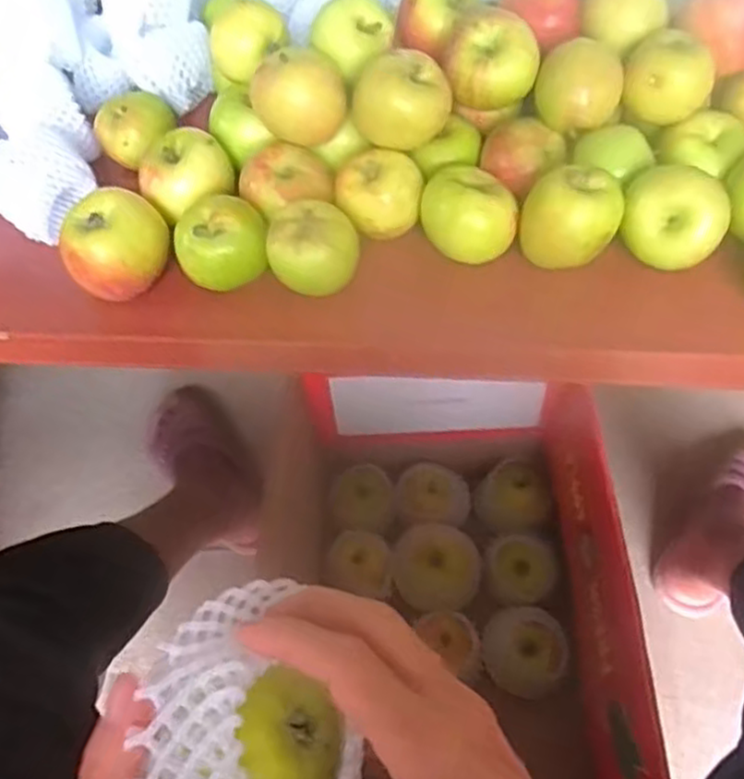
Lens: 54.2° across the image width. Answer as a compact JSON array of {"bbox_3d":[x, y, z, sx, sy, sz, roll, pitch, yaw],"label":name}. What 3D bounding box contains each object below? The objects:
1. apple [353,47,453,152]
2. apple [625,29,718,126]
[{"bbox_3d":[0.021,-0.195,0.498,0.063,0.050,0.051,0,57,5],"label":"apple"},{"bbox_3d":[0.201,-0.212,0.491,0.055,0.043,0.044,17,60,15],"label":"apple"}]

